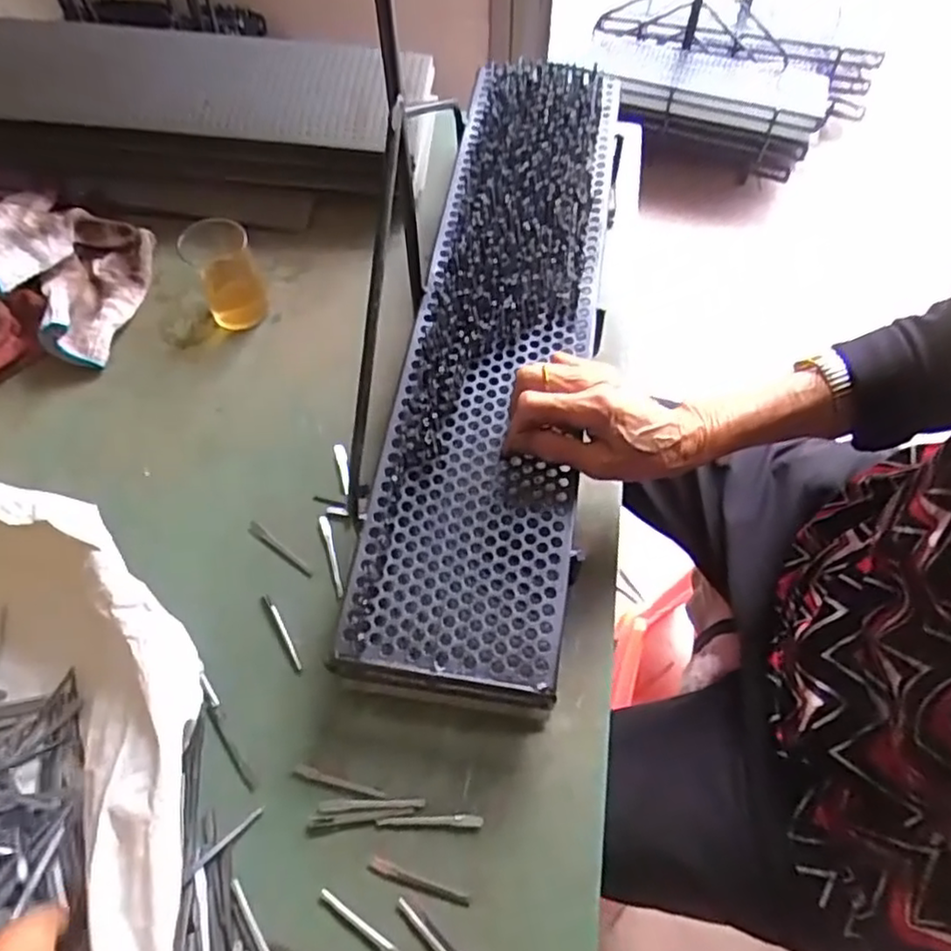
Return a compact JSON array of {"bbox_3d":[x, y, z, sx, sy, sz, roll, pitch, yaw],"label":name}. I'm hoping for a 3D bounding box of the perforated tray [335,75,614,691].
[{"bbox_3d":[0.022,-0.123,0.535,0.144,0.027,0.574,9,68,2],"label":"perforated tray"}]

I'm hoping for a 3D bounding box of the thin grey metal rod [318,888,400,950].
[{"bbox_3d":[-0.069,0.279,0.417,0.066,0.004,0.011,34,67,16],"label":"thin grey metal rod"}]

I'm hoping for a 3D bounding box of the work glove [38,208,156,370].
[{"bbox_3d":[-0.347,-0.178,0.624,0.074,0.045,0.160,-2,62,-1],"label":"work glove"}]

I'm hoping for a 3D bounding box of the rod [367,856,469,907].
[{"bbox_3d":[-0.036,0.254,0.423,0.064,0.004,0.009,19,63,7],"label":"rod"}]

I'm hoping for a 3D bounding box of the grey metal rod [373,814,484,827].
[{"bbox_3d":[-0.029,0.221,0.436,0.068,0.004,0.007,2,62,-2],"label":"grey metal rod"}]

